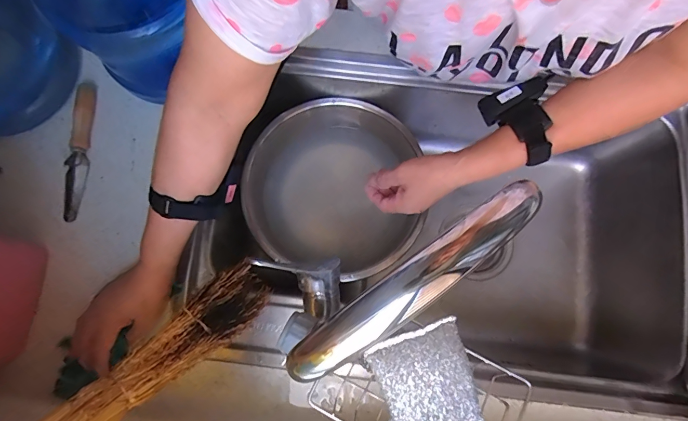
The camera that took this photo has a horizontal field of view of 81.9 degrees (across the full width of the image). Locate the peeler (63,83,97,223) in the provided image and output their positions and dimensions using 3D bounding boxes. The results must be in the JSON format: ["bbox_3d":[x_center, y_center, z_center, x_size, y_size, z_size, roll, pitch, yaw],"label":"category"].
[{"bbox_3d":[-0.369,-0.084,0.550,0.026,0.020,0.192,0,79,0],"label":"peeler"}]

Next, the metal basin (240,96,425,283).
[{"bbox_3d":[-0.005,-0.033,0.696,0.292,0.148,0.281,0,79,0],"label":"metal basin"}]

